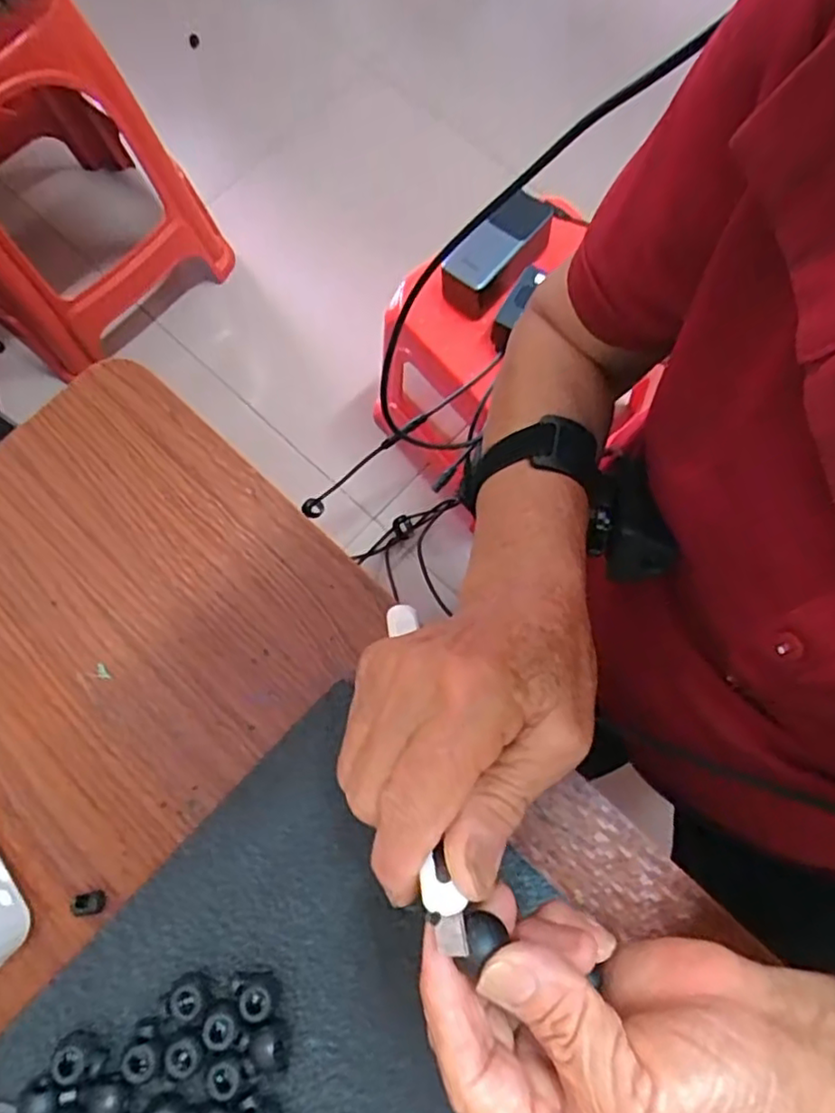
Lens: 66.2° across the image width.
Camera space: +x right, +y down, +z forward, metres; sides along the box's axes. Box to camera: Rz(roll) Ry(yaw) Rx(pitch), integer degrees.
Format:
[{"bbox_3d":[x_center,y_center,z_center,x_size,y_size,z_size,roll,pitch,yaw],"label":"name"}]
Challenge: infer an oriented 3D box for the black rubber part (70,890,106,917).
[{"bbox_3d":[-0.159,0.167,0.308,0.016,0.008,0.010,-14,72,-3],"label":"black rubber part"}]

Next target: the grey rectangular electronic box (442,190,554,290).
[{"bbox_3d":[0.087,-0.340,0.680,0.125,0.013,0.055,-45,63,-4],"label":"grey rectangular electronic box"}]

